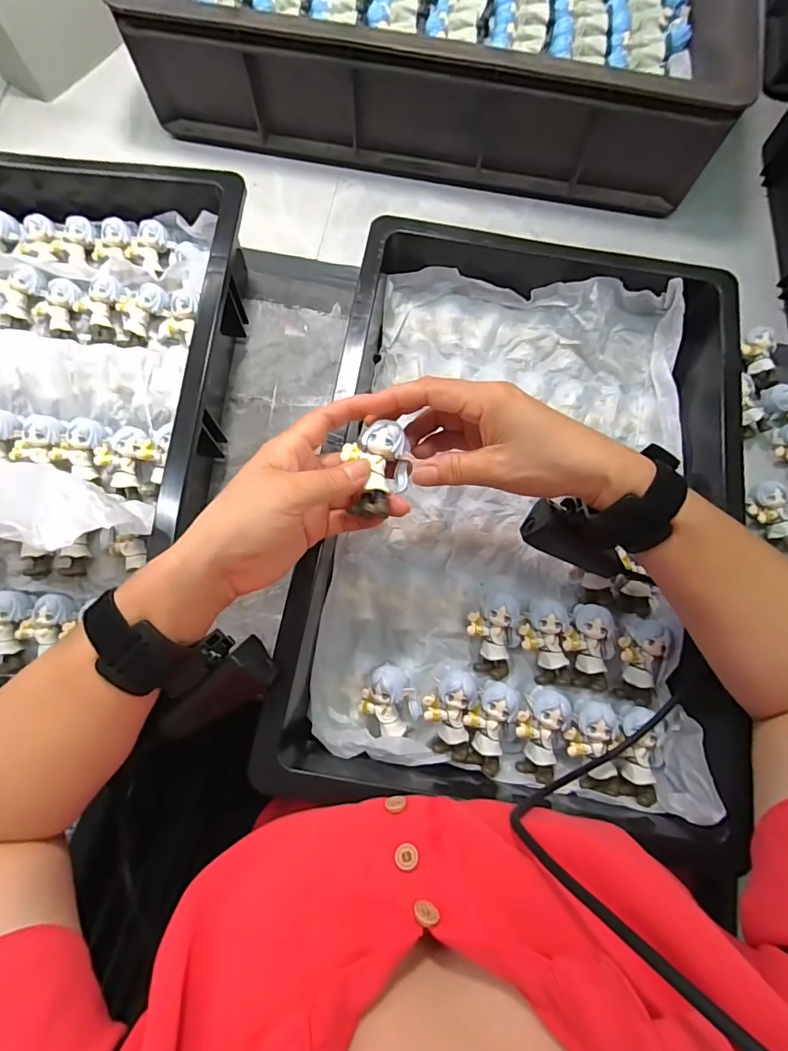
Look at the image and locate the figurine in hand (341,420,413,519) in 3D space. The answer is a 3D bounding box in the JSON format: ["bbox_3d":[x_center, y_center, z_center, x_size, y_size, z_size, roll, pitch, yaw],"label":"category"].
[{"bbox_3d":[-0.010,-0.034,0.288,0.041,0.021,0.056,2,79,-1],"label":"figurine in hand"}]

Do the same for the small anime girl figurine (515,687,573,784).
[{"bbox_3d":[0.104,0.146,0.332,0.035,0.022,0.061,17,76,2],"label":"small anime girl figurine"}]

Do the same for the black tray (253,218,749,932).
[{"bbox_3d":[0.092,-0.017,0.358,0.304,0.076,0.440,11,79,1],"label":"black tray"}]

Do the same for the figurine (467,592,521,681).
[{"bbox_3d":[0.075,0.082,0.354,0.039,0.025,0.061,6,76,-1],"label":"figurine"}]

